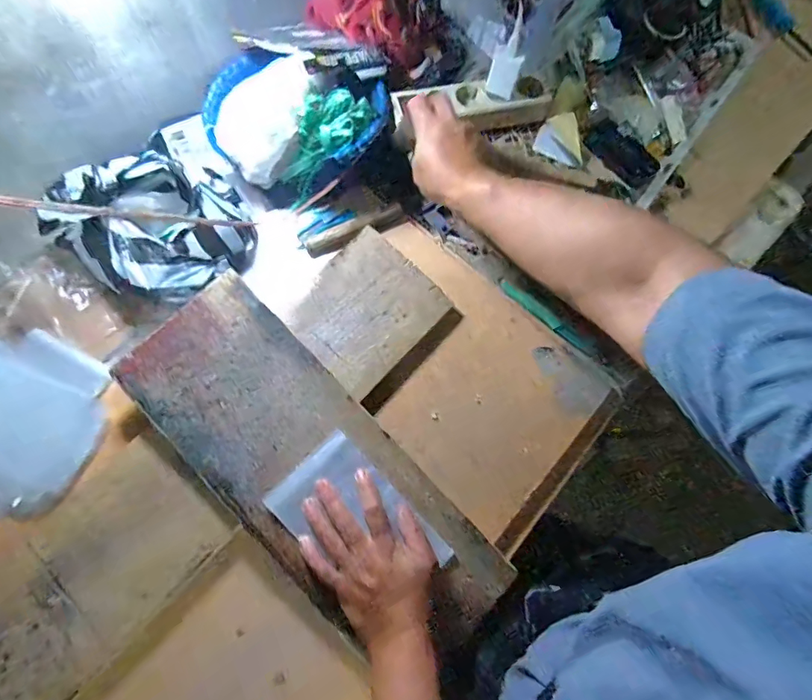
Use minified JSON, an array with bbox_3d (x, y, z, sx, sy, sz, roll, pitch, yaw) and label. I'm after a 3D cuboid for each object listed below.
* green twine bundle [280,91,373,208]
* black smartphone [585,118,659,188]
[{"bbox_3d":[-0.112,-0.259,0.565,0.158,0.066,0.059,-41,71,30],"label":"green twine bundle"},{"bbox_3d":[0.324,-0.298,0.664,0.016,0.053,0.117,-29,73,-25],"label":"black smartphone"}]

